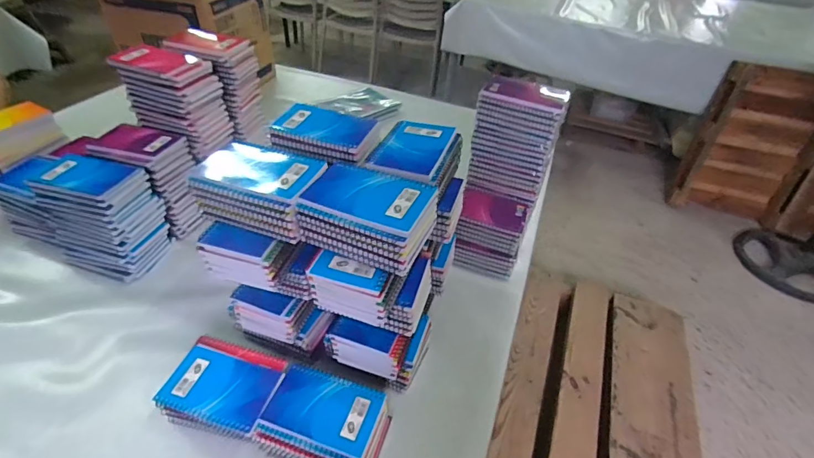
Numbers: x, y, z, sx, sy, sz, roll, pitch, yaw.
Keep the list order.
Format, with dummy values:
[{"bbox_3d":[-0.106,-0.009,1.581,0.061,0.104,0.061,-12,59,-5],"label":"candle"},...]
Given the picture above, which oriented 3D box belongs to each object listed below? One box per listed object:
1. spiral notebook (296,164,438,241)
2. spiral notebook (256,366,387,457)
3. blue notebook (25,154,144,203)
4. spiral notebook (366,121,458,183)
[{"bbox_3d":[-0.042,-0.034,0.451,0.130,0.014,0.088,20,44,15],"label":"spiral notebook"},{"bbox_3d":[-0.102,0.222,0.501,0.133,0.012,0.087,15,43,10],"label":"spiral notebook"},{"bbox_3d":[-0.500,-0.080,0.641,0.128,0.014,0.092,10,42,5],"label":"blue notebook"},{"bbox_3d":[0.006,-0.105,0.532,0.087,0.009,0.134,17,43,12],"label":"spiral notebook"}]

